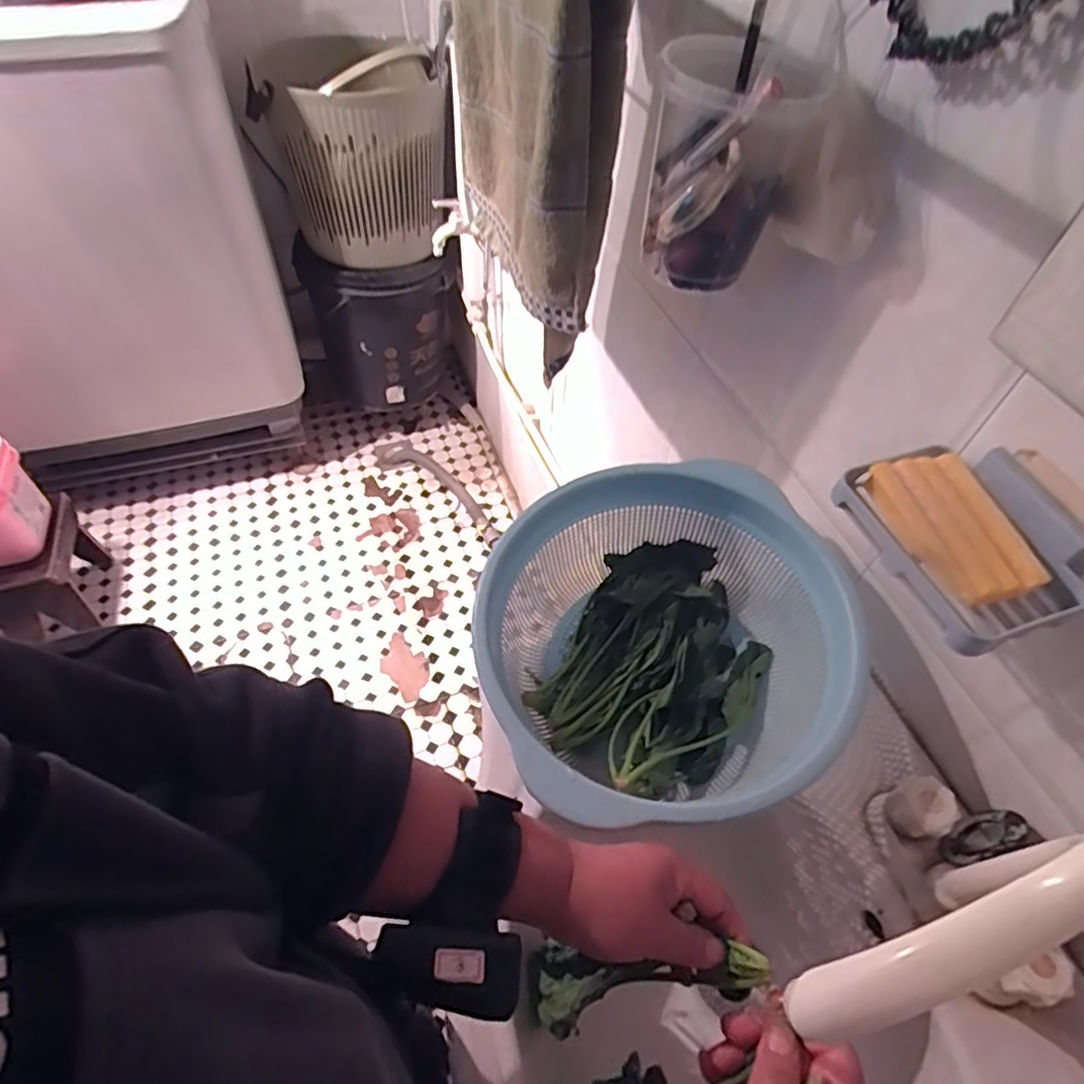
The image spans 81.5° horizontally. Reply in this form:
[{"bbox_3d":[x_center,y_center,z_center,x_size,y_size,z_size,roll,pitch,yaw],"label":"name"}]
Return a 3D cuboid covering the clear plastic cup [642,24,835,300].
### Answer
[{"bbox_3d":[0.136,-0.279,0.474,0.106,0.138,0.120,25,56,16],"label":"clear plastic cup"}]

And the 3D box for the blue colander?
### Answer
[{"bbox_3d":[0.098,0.083,0.507,0.273,0.128,0.268,1,53,-1],"label":"blue colander"}]

